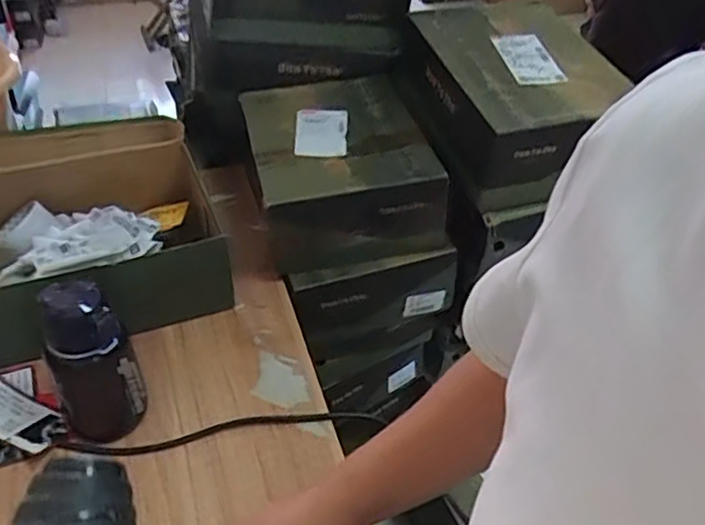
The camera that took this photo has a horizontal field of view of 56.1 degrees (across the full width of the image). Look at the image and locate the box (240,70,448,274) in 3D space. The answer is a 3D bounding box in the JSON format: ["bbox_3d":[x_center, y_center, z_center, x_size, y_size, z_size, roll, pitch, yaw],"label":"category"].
[{"bbox_3d":[-0.029,-0.150,1.029,0.252,0.139,0.331,-8,41,-13],"label":"box"}]

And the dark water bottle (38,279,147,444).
[{"bbox_3d":[-0.281,0.107,0.712,0.084,0.190,0.073,-20,44,-25],"label":"dark water bottle"}]

